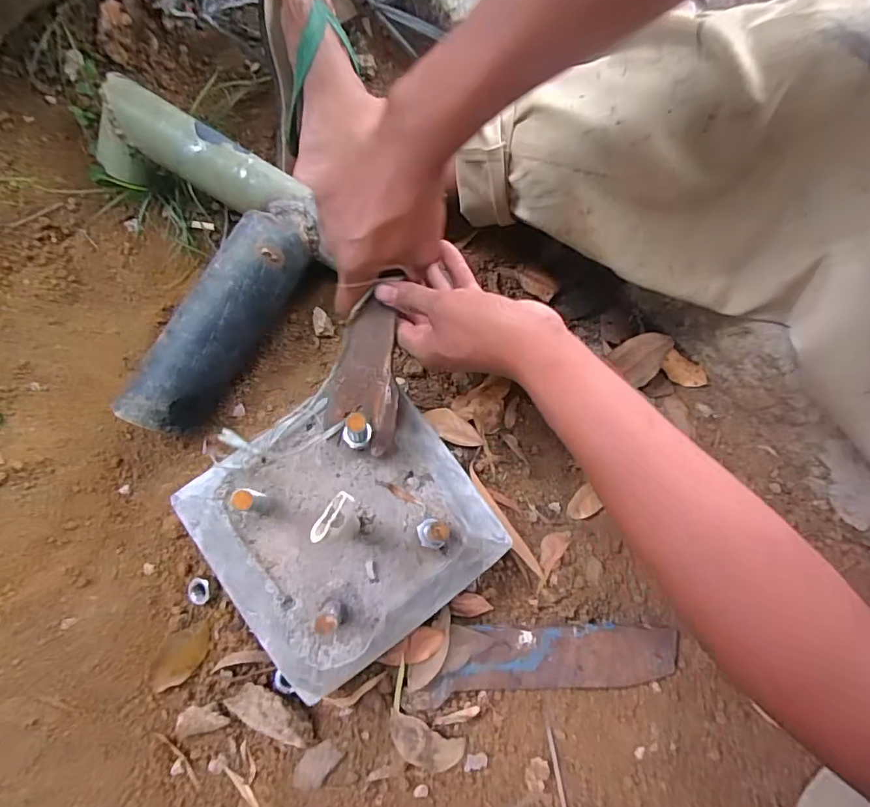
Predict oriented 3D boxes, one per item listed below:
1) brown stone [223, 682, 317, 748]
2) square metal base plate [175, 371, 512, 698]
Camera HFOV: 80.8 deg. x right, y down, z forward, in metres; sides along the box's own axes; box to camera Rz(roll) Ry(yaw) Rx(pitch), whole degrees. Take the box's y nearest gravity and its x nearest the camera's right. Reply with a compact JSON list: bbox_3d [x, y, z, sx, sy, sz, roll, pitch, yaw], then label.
[{"bbox_3d":[-0.138,0.260,0.431,0.080,0.039,0.034,21,75,0],"label":"brown stone"},{"bbox_3d":[-0.071,0.094,0.409,0.206,0.044,0.198,-36,82,-13],"label":"square metal base plate"}]

